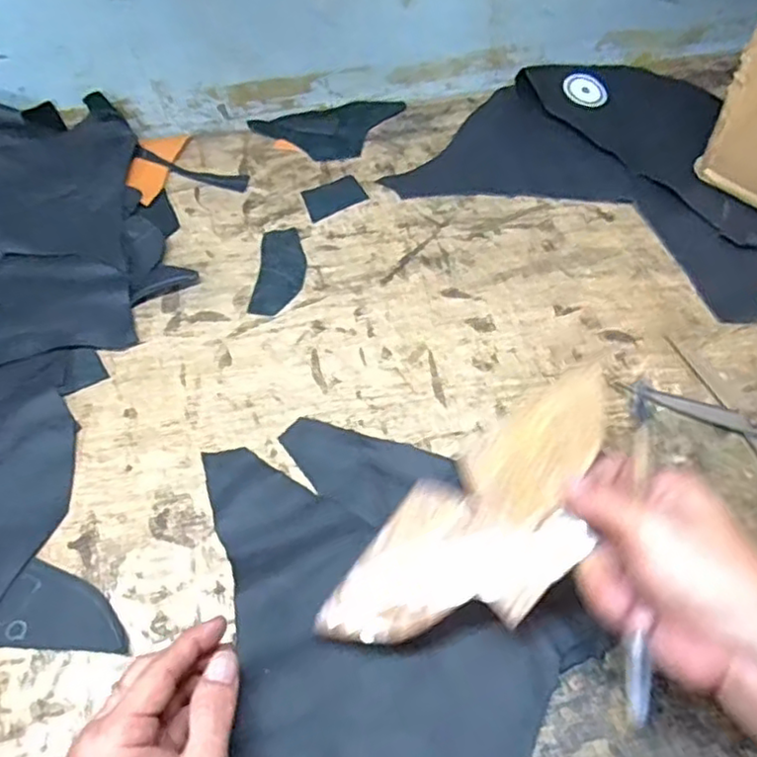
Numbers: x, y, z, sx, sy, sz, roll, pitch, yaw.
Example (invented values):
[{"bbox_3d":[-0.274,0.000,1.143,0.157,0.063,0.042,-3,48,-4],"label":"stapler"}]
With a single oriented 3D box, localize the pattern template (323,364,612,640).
[{"bbox_3d":[0.057,0.073,0.327,0.179,0.009,0.076,-42,62,-6],"label":"pattern template"}]

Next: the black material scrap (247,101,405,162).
[{"bbox_3d":[-0.043,-0.229,0.608,0.139,0.004,0.079,-11,56,-5],"label":"black material scrap"}]

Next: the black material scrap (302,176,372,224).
[{"bbox_3d":[-0.038,-0.154,0.558,0.052,0.004,0.039,-24,58,-13],"label":"black material scrap"}]

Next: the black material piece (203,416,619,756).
[{"bbox_3d":[0.009,0.115,0.357,0.189,0.019,0.224,-10,56,-4],"label":"black material piece"}]

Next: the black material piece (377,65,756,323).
[{"bbox_3d":[0.199,-0.195,0.562,0.299,0.021,0.253,25,60,19],"label":"black material piece"}]

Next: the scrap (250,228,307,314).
[{"bbox_3d":[-0.075,-0.084,0.510,0.036,0.004,0.089,1,55,3],"label":"scrap"}]

